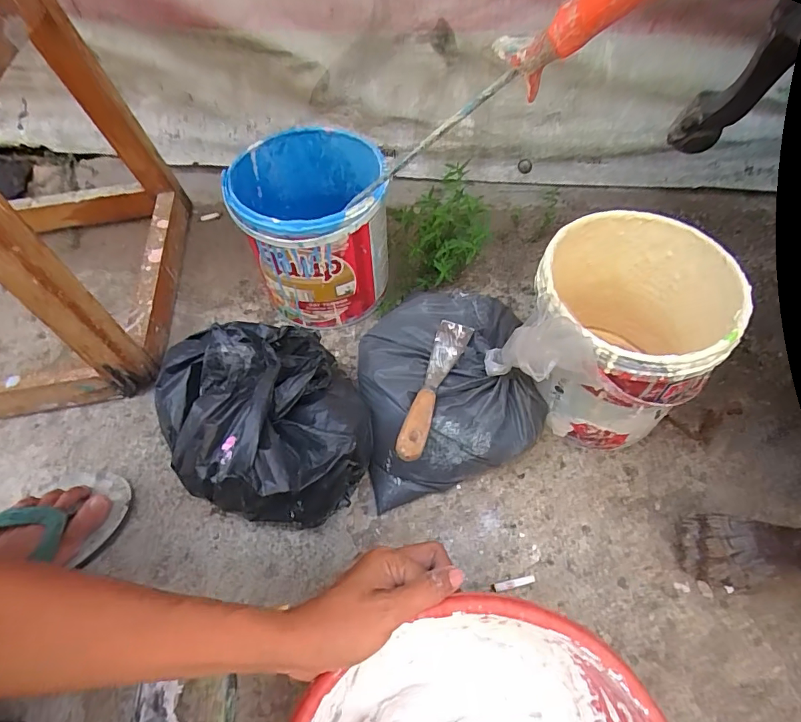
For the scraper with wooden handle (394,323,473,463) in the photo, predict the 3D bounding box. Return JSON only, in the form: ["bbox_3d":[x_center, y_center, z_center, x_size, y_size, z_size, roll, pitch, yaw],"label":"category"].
[{"bbox_3d":[0.035,0.025,0.490,0.033,0.015,0.169,16,59,13],"label":"scraper with wooden handle"}]

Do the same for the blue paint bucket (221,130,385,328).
[{"bbox_3d":[-0.106,-0.164,0.610,0.174,0.177,0.202,-19,58,-10],"label":"blue paint bucket"}]

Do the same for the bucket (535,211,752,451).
[{"bbox_3d":[0.214,-0.010,0.492,0.171,0.198,0.199,16,59,13],"label":"bucket"}]

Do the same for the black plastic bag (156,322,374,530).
[{"bbox_3d":[-0.139,0.061,0.494,0.191,0.136,0.217,-35,62,-19],"label":"black plastic bag"}]

